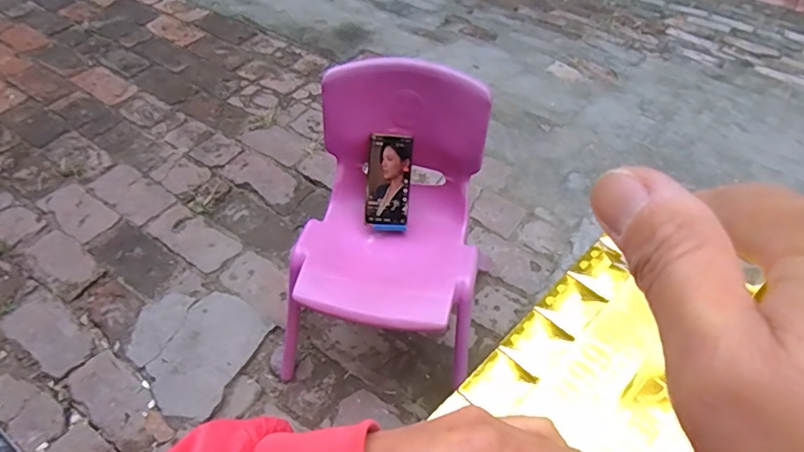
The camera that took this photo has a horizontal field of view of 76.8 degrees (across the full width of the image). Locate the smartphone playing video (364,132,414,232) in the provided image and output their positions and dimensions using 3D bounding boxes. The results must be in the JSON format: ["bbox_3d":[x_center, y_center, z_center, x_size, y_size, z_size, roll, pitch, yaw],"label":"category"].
[{"bbox_3d":[-0.025,-0.076,0.907,0.073,0.168,0.014,6,7,4],"label":"smartphone playing video"}]

